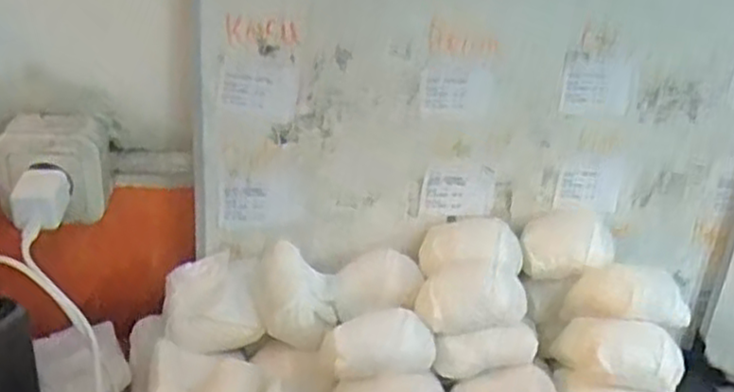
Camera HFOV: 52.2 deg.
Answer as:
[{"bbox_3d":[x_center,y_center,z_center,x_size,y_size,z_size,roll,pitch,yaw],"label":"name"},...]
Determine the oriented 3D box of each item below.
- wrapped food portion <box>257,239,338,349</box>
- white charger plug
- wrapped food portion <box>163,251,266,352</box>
[{"bbox_3d":[-0.054,0.079,0.606,0.060,0.060,0.068,0,27,-8],"label":"wrapped food portion"},{"bbox_3d":[-0.253,0.002,0.580,0.033,0.034,0.053,0,27,-8],"label":"white charger plug"},{"bbox_3d":[-0.128,0.089,0.618,0.077,0.047,0.079,-3,28,-14],"label":"wrapped food portion"}]

